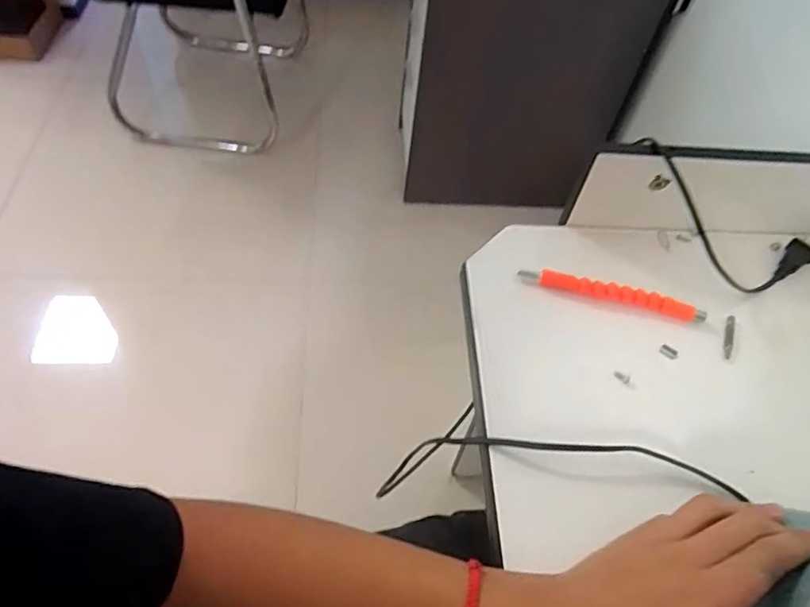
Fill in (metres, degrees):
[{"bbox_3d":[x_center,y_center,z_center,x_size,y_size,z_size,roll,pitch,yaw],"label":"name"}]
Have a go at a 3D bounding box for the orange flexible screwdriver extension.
[{"bbox_3d":[0.191,-0.009,0.525,0.166,0.014,0.018,13,54,8],"label":"orange flexible screwdriver extension"}]

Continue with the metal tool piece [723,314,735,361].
[{"bbox_3d":[0.290,0.030,0.510,0.008,0.004,0.048,20,55,12],"label":"metal tool piece"}]

